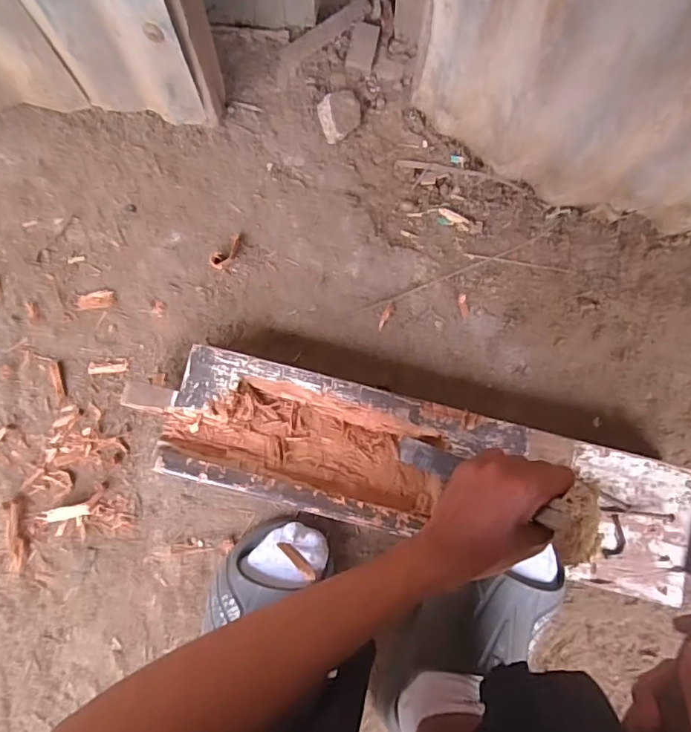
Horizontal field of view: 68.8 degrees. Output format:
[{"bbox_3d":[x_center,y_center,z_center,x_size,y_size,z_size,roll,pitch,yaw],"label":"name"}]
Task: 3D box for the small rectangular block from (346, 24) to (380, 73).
[{"bbox_3d":[0.021,-0.394,0.622,0.032,0.011,0.054,15,85,-1],"label":"small rectangular block"}]

